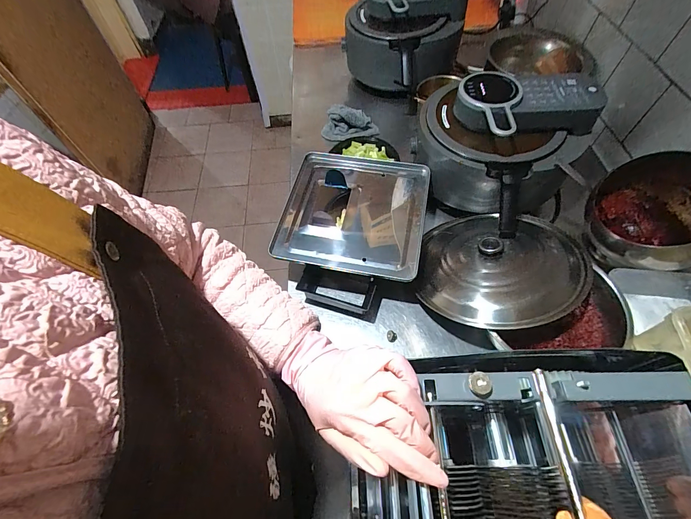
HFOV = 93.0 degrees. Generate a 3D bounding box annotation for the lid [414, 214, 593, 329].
[{"bbox_3d":[0.283,0.002,0.617,0.296,0.060,0.283,1,44,24],"label":"lid"}]

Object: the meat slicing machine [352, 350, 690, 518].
[{"bbox_3d":[0.205,0.284,0.363,0.388,0.319,0.271,2,59,3],"label":"meat slicing machine"}]

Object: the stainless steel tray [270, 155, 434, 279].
[{"bbox_3d":[0.015,-0.093,0.681,0.287,0.054,0.278,11,59,8],"label":"stainless steel tray"}]

